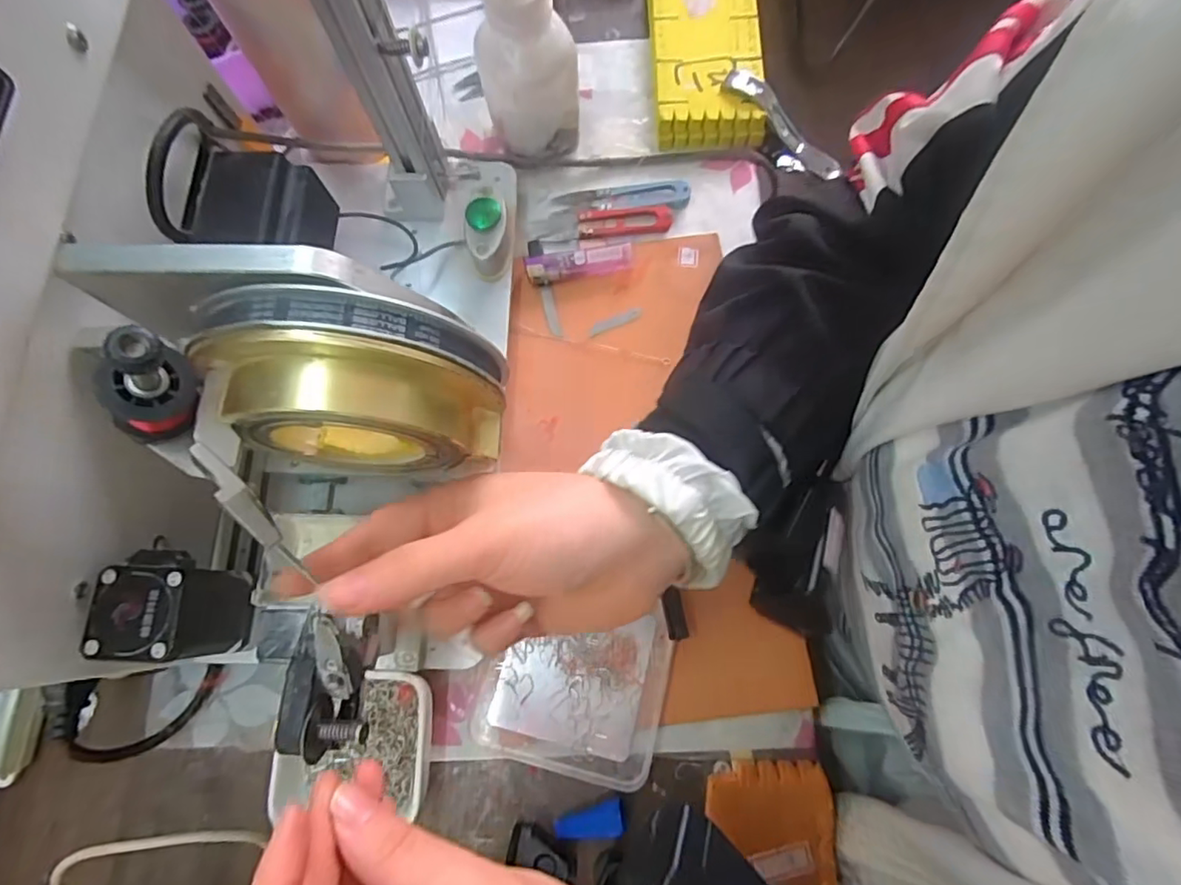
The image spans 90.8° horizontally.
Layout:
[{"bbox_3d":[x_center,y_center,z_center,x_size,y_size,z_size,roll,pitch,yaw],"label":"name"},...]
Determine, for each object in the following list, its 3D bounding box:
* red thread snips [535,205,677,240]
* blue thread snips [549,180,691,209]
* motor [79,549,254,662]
[{"bbox_3d":[0.011,-0.164,0.430,0.096,0.004,0.025,0,74,1],"label":"red thread snips"},{"bbox_3d":[0.023,-0.186,0.435,0.101,0.006,0.023,0,74,1],"label":"blue thread snips"},{"bbox_3d":[-0.201,0.081,0.290,0.052,0.053,0.048,0,74,1],"label":"motor"}]

